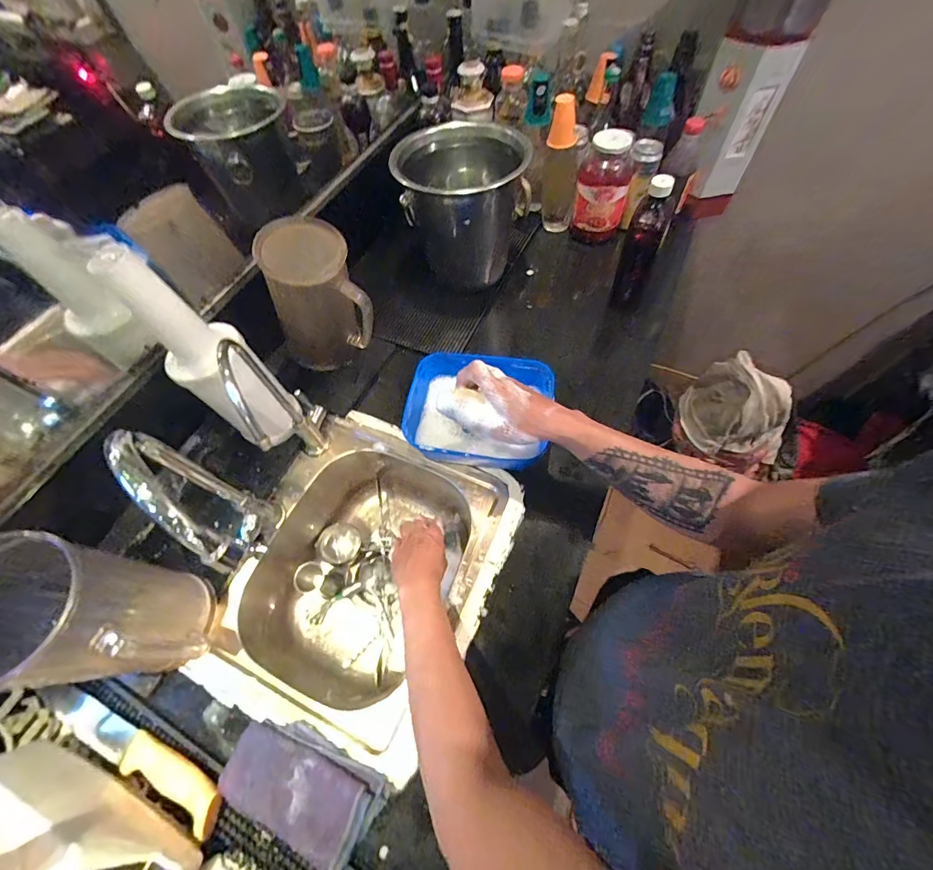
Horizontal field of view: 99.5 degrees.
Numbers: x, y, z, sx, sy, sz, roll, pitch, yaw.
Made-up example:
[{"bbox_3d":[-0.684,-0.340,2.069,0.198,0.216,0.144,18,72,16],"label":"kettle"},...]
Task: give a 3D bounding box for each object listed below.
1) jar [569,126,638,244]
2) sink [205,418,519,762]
[{"bbox_3d":[0.257,-0.464,0.746,0.093,0.176,0.080,17,64,13],"label":"jar"},{"bbox_3d":[-0.150,0.194,0.600,0.322,0.147,0.349,20,65,14],"label":"sink"}]

